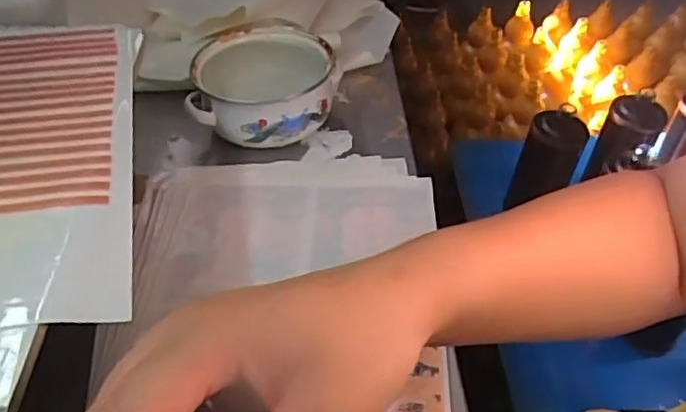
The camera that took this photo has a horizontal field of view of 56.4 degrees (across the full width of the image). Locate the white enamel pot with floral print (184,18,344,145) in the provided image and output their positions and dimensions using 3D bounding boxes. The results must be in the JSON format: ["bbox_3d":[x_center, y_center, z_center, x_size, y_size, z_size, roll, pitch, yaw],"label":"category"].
[{"bbox_3d":[-0.079,-0.121,0.645,0.137,0.064,0.139,-2,44,-6],"label":"white enamel pot with floral print"}]

